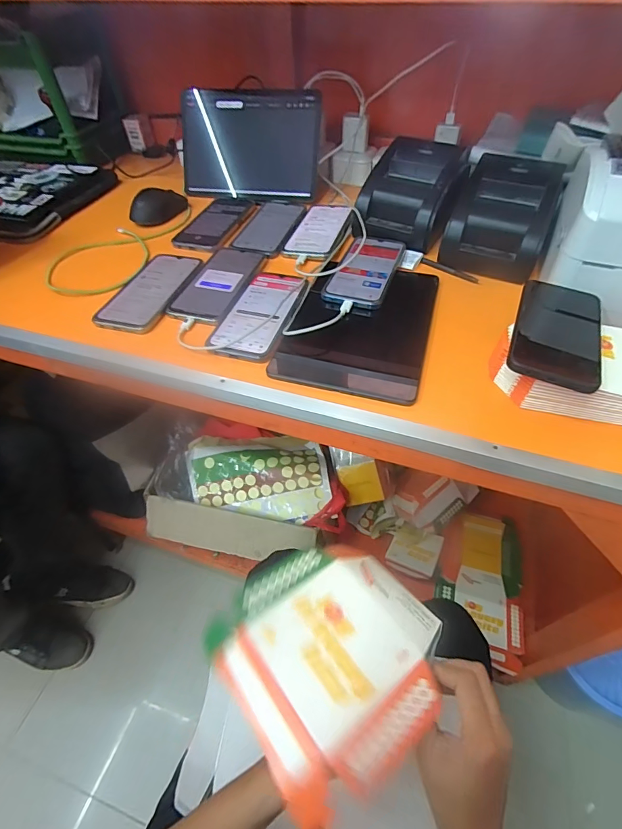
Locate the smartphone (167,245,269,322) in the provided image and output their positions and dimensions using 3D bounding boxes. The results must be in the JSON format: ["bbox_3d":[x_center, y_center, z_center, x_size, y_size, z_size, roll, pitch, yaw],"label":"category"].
[{"bbox_3d":[-0.125,-0.187,0.565,0.086,0.006,0.176,11,52,9],"label":"smartphone"}]

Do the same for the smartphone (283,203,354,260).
[{"bbox_3d":[0.019,-0.304,0.658,0.084,0.014,0.177,14,52,11],"label":"smartphone"}]

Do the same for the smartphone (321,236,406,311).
[{"bbox_3d":[0.080,-0.208,0.566,0.078,0.012,0.180,16,53,13],"label":"smartphone"}]

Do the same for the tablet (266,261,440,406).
[{"bbox_3d":[0.064,-0.117,0.507,0.164,0.011,0.250,13,52,11],"label":"tablet"}]

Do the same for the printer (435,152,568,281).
[{"bbox_3d":[0.273,-0.281,0.573,0.130,0.098,0.155,23,55,18],"label":"printer"}]

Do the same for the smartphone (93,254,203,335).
[{"bbox_3d":[-0.219,-0.175,0.559,0.086,0.010,0.180,10,52,9],"label":"smartphone"}]

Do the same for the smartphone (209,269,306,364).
[{"bbox_3d":[-0.062,-0.134,0.517,0.081,0.008,0.175,13,52,11],"label":"smartphone"}]

